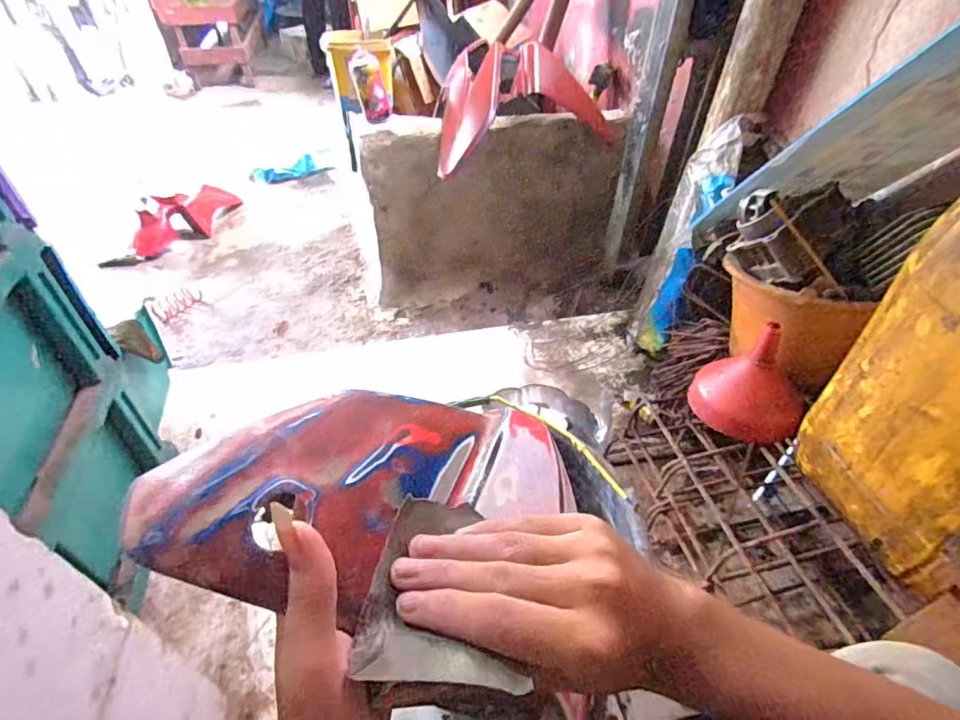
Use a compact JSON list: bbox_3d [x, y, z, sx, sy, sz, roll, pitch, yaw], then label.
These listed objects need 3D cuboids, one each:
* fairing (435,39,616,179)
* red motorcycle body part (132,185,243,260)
[{"bbox_3d":[0.105,-0.628,1.235,0.439,0.185,0.356,-5,45,-6],"label":"fairing"},{"bbox_3d":[-0.932,-0.458,1.608,0.314,0.116,0.233,-17,47,-17],"label":"red motorcycle body part"}]

